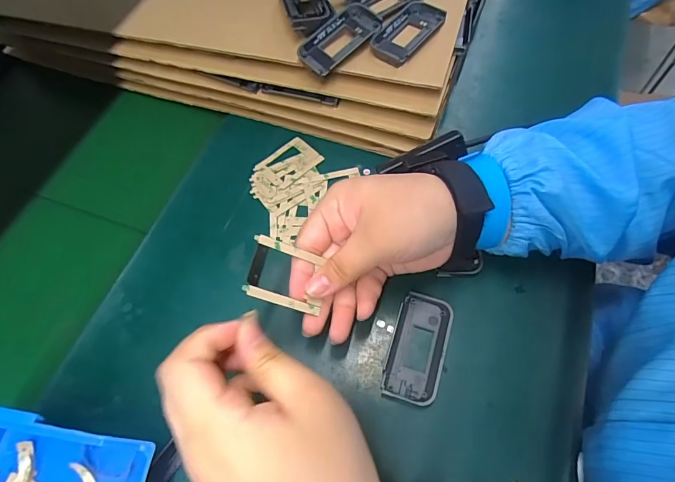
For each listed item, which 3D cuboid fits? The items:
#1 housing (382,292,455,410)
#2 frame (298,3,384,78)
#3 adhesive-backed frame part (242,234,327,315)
[{"bbox_3d":[0.059,0.077,0.290,0.039,0.009,0.076,15,65,12],"label":"housing"},{"bbox_3d":[0.001,-0.177,0.348,0.075,0.014,0.038,-39,67,-15],"label":"frame"},{"bbox_3d":[-0.033,0.022,0.259,0.050,0.004,0.040,20,67,-23],"label":"adhesive-backed frame part"}]

